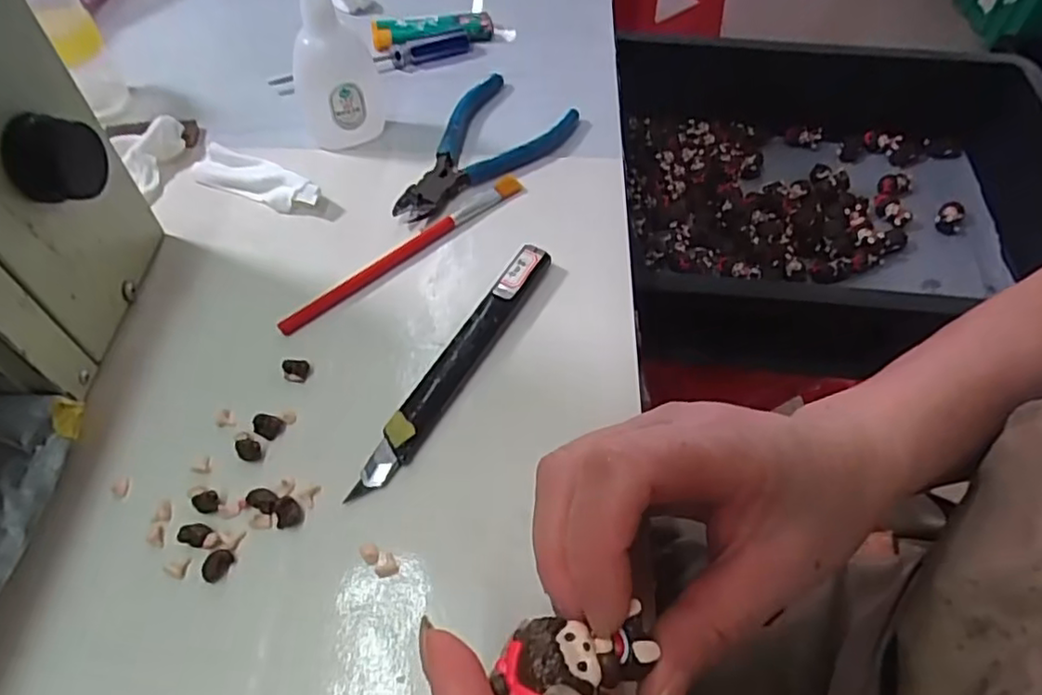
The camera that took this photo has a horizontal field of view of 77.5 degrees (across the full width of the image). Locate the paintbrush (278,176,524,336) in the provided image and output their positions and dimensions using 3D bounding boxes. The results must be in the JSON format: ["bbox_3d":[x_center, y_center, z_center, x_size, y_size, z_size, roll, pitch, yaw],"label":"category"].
[{"bbox_3d":[-0.055,-0.049,0.319,0.143,0.008,0.010,-37,65,-25],"label":"paintbrush"}]

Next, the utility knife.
[{"bbox_3d":[-0.026,0.005,0.278,0.016,0.014,0.135,27,58,14],"label":"utility knife"}]

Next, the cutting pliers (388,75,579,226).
[{"bbox_3d":[-0.026,-0.107,0.354,0.061,0.016,0.117,34,60,18],"label":"cutting pliers"}]

